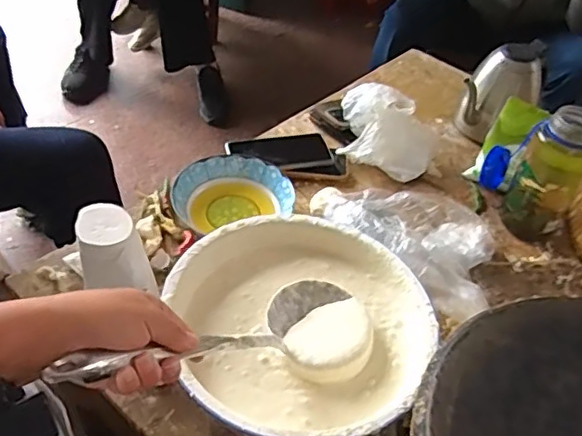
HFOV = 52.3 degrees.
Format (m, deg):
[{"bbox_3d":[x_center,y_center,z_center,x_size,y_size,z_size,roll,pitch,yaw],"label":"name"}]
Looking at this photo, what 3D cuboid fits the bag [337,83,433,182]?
[{"bbox_3d":[0.159,-0.147,0.981,0.168,0.088,0.116,19,46,11],"label":"bag"}]

